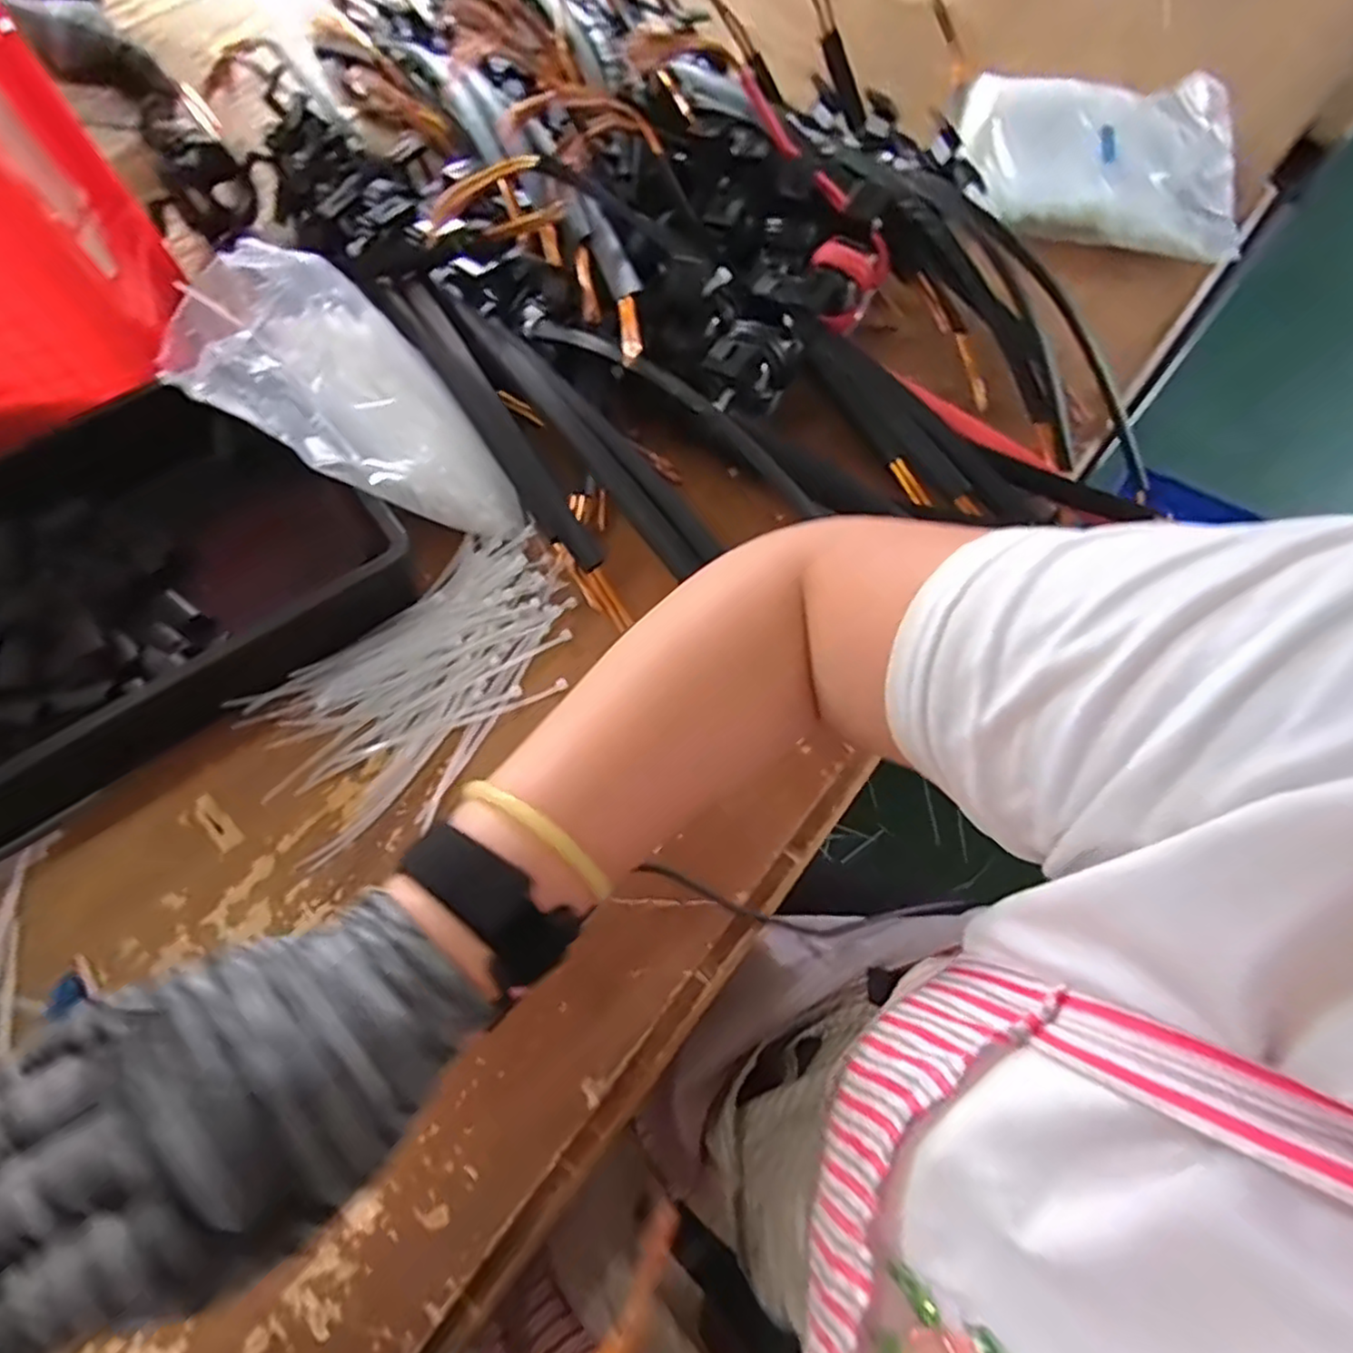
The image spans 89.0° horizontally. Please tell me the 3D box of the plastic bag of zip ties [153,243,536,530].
[{"bbox_3d":[-0.210,-0.182,0.451,0.258,0.050,0.137,40,69,-7],"label":"plastic bag of zip ties"}]

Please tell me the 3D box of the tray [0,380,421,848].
[{"bbox_3d":[-0.393,-0.060,0.445,0.359,0.060,0.273,-35,69,-15],"label":"tray"}]

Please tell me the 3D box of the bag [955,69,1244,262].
[{"bbox_3d":[0.382,-0.473,0.631,0.233,0.052,0.192,9,65,5],"label":"bag"}]

